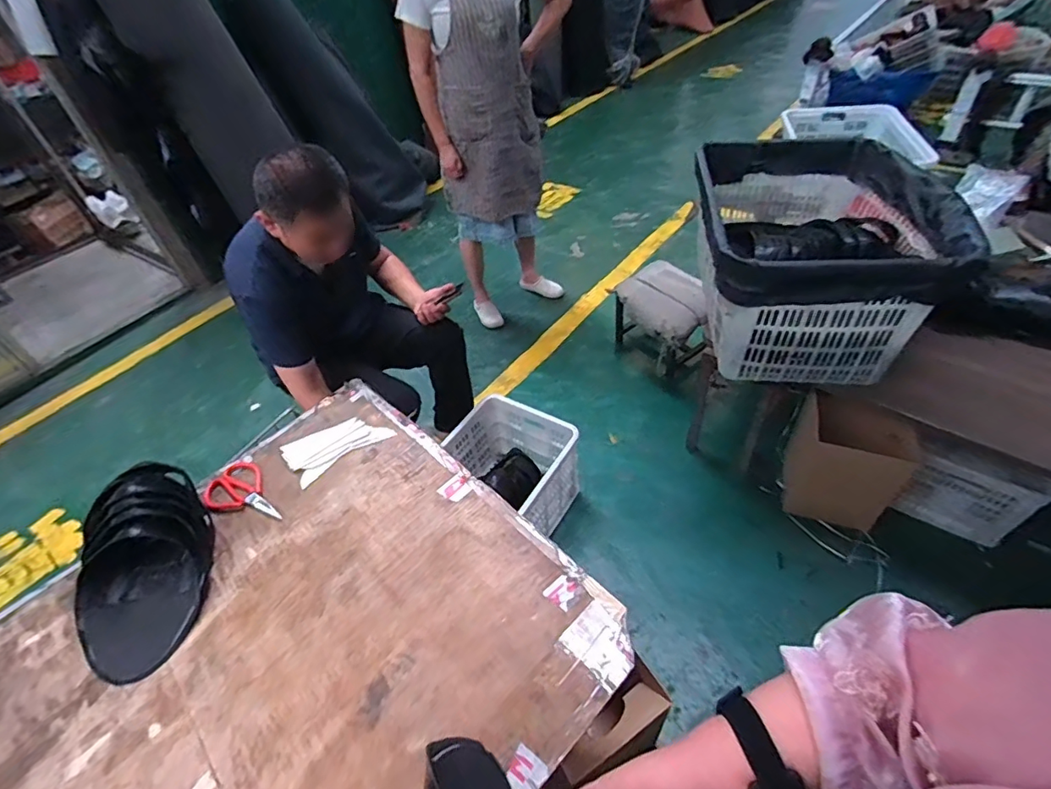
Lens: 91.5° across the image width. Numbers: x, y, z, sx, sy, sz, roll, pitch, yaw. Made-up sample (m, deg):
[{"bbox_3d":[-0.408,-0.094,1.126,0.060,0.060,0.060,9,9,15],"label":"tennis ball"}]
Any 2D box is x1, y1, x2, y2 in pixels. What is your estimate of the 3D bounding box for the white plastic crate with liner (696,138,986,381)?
[{"bbox_3d":[0.803,-0.415,1.462,0.627,0.360,0.746,1,46,9],"label":"white plastic crate with liner"}]

